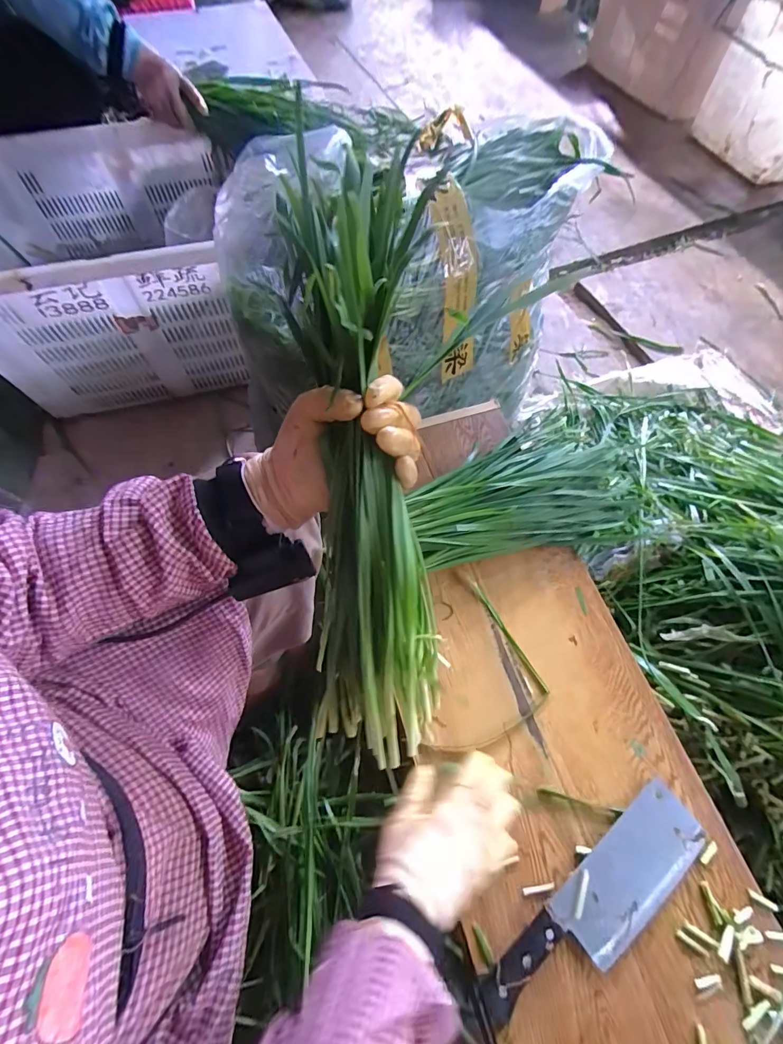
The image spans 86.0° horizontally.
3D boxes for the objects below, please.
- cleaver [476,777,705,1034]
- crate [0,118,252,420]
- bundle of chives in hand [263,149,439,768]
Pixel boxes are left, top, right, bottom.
[{"bbox_3d":[0.206,0.382,0.414,0.269,0.019,0.067,-35,70,-16],"label":"cleaver"},{"bbox_3d":[-0.603,-0.515,0.897,0.536,0.334,0.436,-13,66,-7],"label":"crate"},{"bbox_3d":[-0.021,-0.029,0.311,0.103,0.095,0.418,-5,98,-3],"label":"bundle of chives in hand"}]

